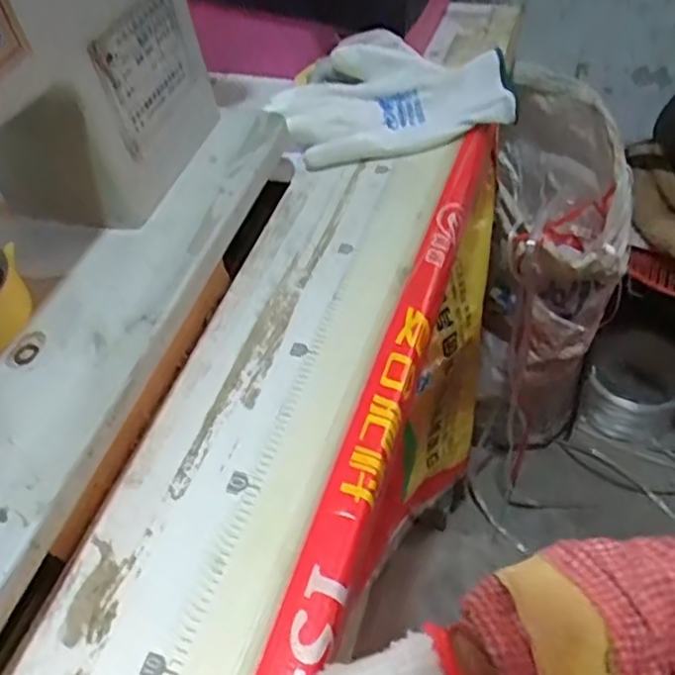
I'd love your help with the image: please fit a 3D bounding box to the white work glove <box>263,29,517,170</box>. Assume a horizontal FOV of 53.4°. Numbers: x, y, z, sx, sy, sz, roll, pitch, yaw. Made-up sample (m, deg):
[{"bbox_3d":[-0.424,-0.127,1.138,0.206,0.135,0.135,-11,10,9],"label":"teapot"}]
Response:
[{"bbox_3d":[0.046,-0.211,0.579,0.200,0.062,0.117,-4,50,1],"label":"white work glove"}]

